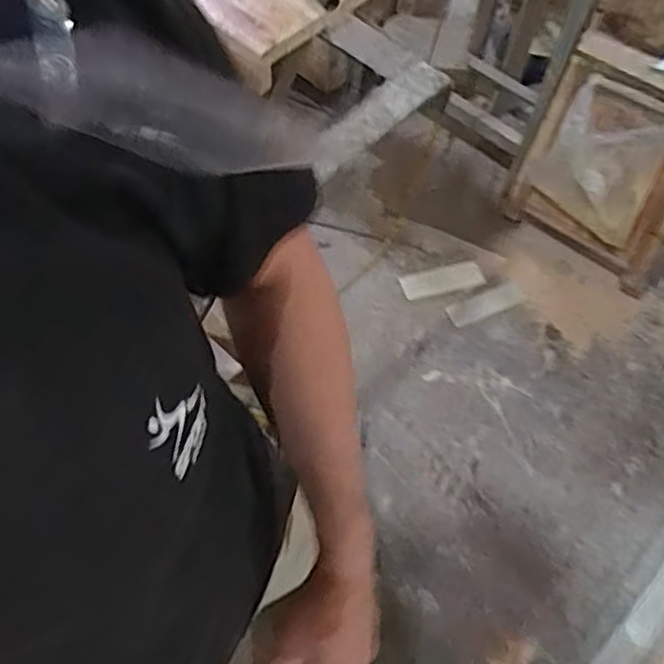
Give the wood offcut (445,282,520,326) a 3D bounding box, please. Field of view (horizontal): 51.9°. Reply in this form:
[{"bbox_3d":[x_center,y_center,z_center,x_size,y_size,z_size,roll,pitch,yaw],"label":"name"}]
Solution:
[{"bbox_3d":[0.388,-0.073,1.730,0.205,0.012,0.066,-24,64,-17],"label":"wood offcut"}]

